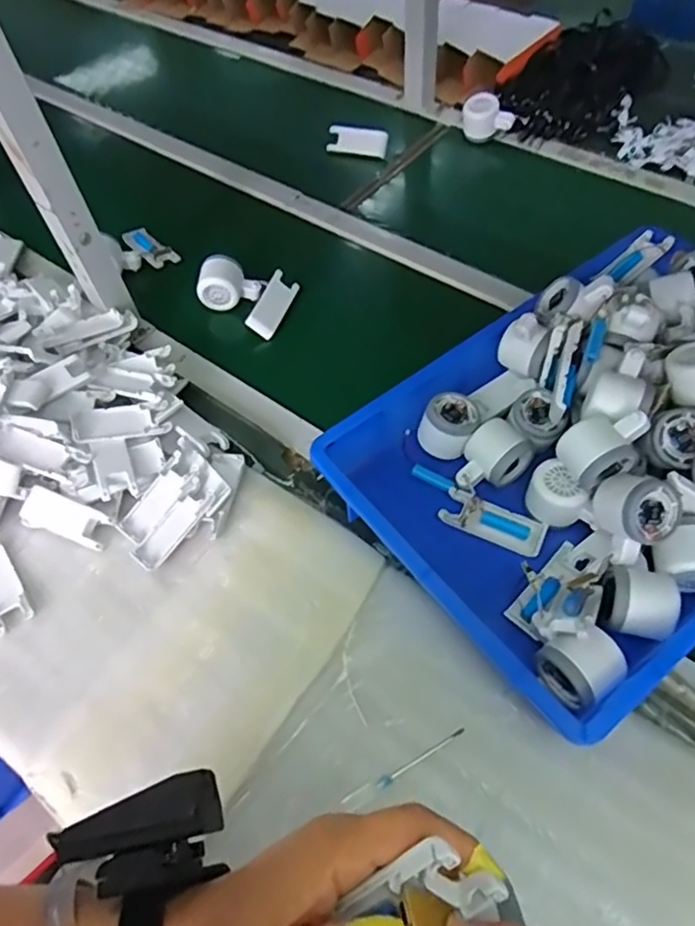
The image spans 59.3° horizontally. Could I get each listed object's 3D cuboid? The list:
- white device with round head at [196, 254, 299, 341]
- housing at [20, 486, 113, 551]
[{"bbox_3d":[-0.142,-0.233,0.831,0.117,0.056,0.096,15,59,13],"label":"white device with round head"},{"bbox_3d":[-0.305,0.059,0.662,0.096,0.016,0.043,15,89,12],"label":"housing"}]

